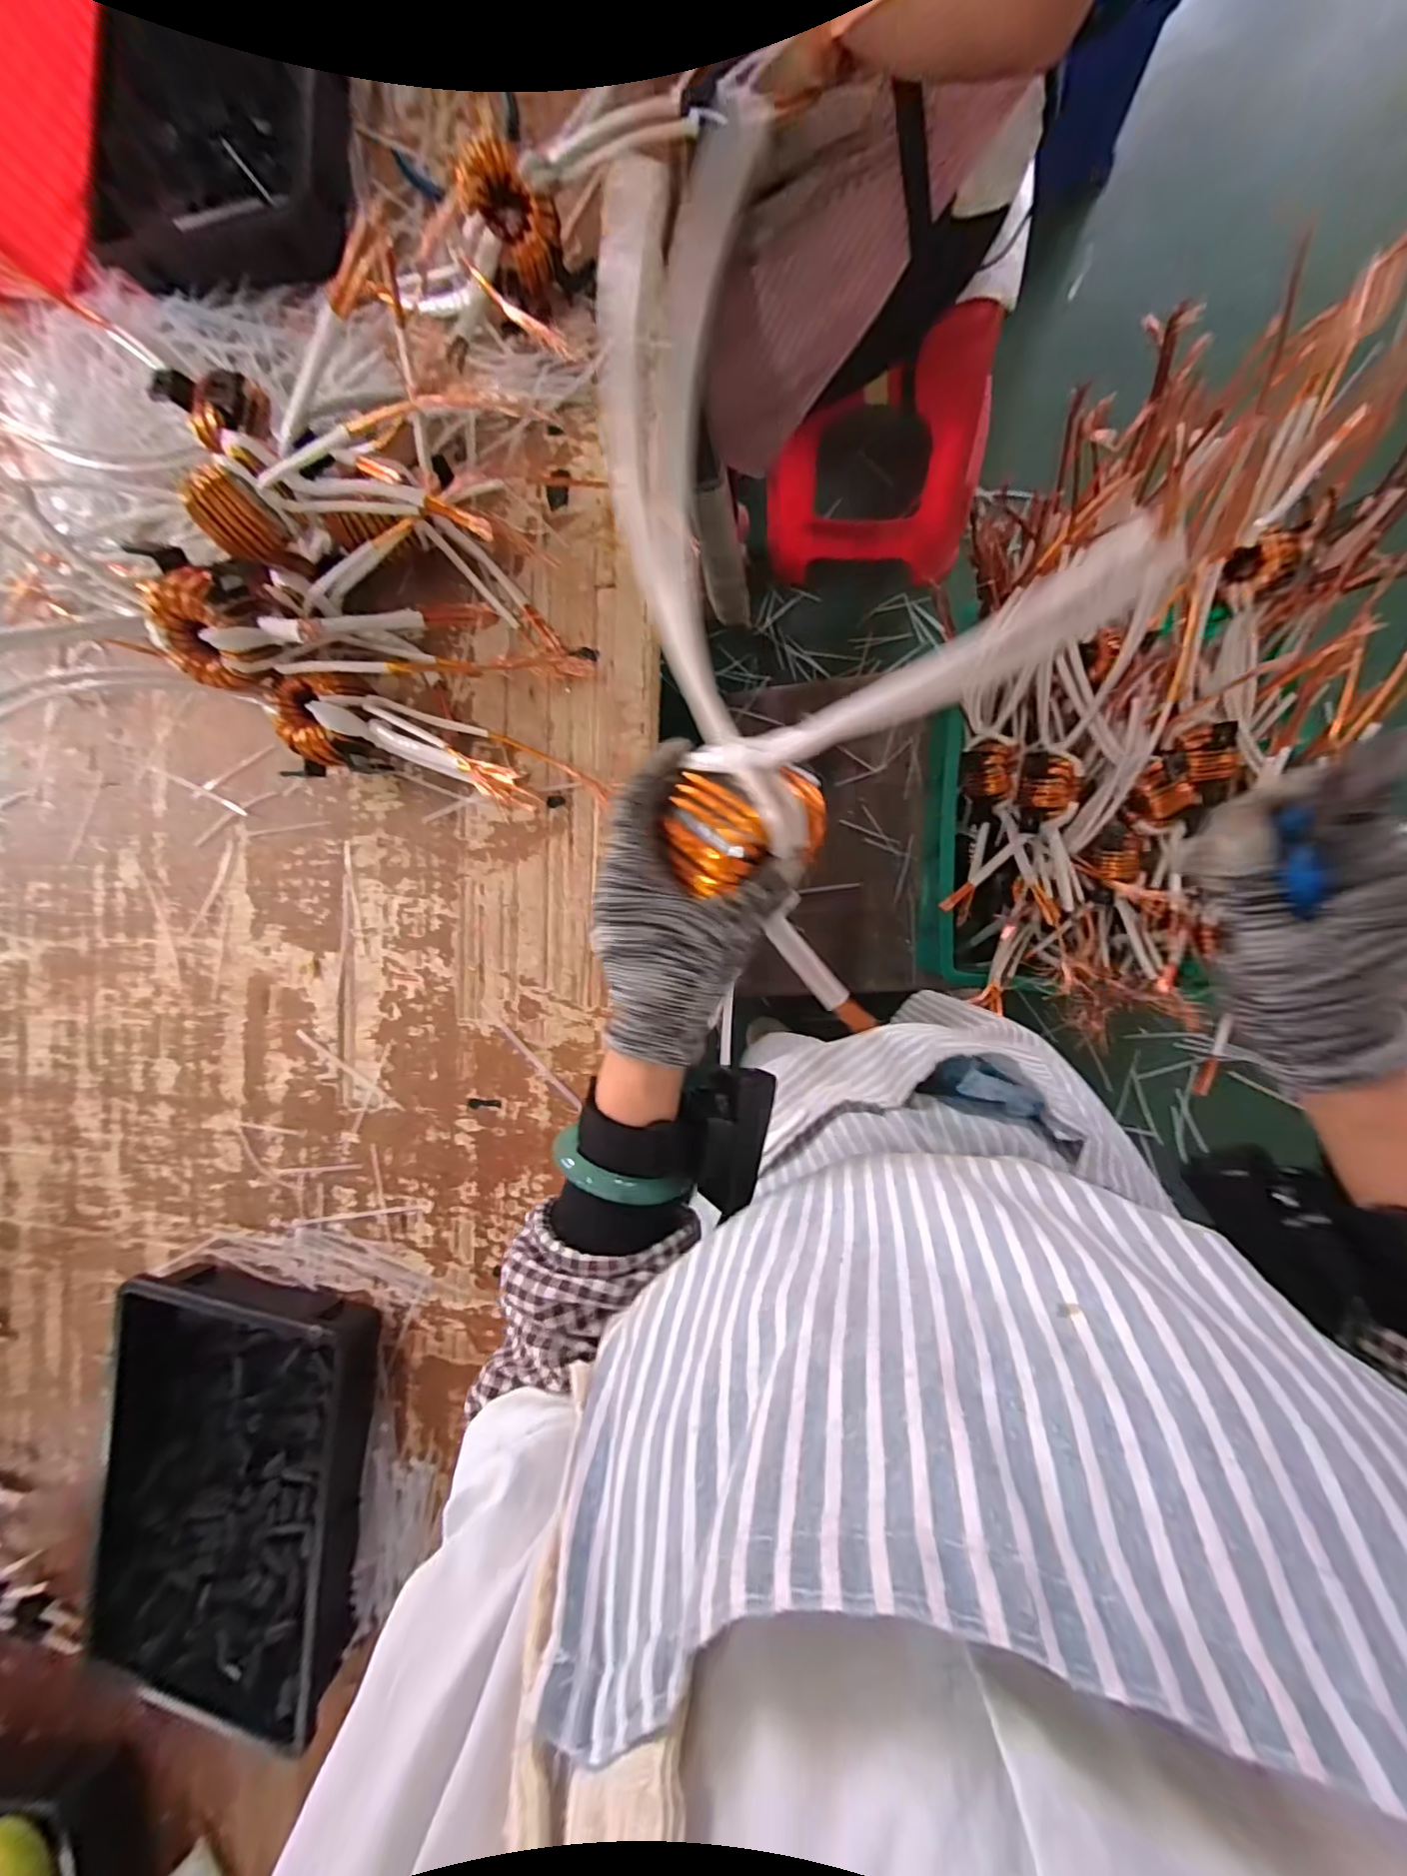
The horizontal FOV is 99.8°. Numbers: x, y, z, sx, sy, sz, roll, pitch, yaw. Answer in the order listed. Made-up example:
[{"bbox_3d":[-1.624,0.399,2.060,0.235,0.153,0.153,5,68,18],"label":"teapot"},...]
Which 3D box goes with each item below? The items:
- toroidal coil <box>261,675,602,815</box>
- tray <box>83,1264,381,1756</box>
[{"bbox_3d":[-0.242,-0.171,0.520,0.266,0.075,0.083,10,91,10],"label":"toroidal coil"},{"bbox_3d":[-0.441,0.532,0.567,0.266,0.059,0.396,6,90,10],"label":"tray"}]

